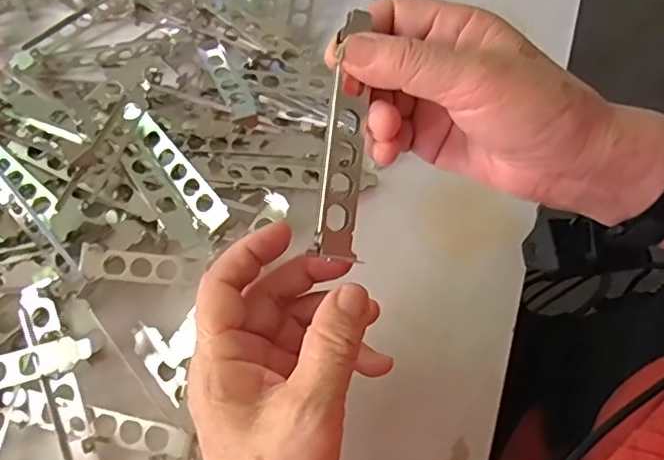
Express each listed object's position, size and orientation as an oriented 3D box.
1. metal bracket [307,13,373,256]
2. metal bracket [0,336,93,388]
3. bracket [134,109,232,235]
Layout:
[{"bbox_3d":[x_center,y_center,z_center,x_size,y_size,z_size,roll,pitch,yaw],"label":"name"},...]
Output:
[{"bbox_3d":[0.005,-0.045,0.275,0.021,0.009,0.117,3,91,-2],"label":"metal bracket"},{"bbox_3d":[-0.172,0.075,0.312,0.078,0.006,0.018,-16,76,-4],"label":"metal bracket"},{"bbox_3d":[-0.099,-0.039,0.367,0.101,0.007,0.020,47,109,23],"label":"bracket"}]

